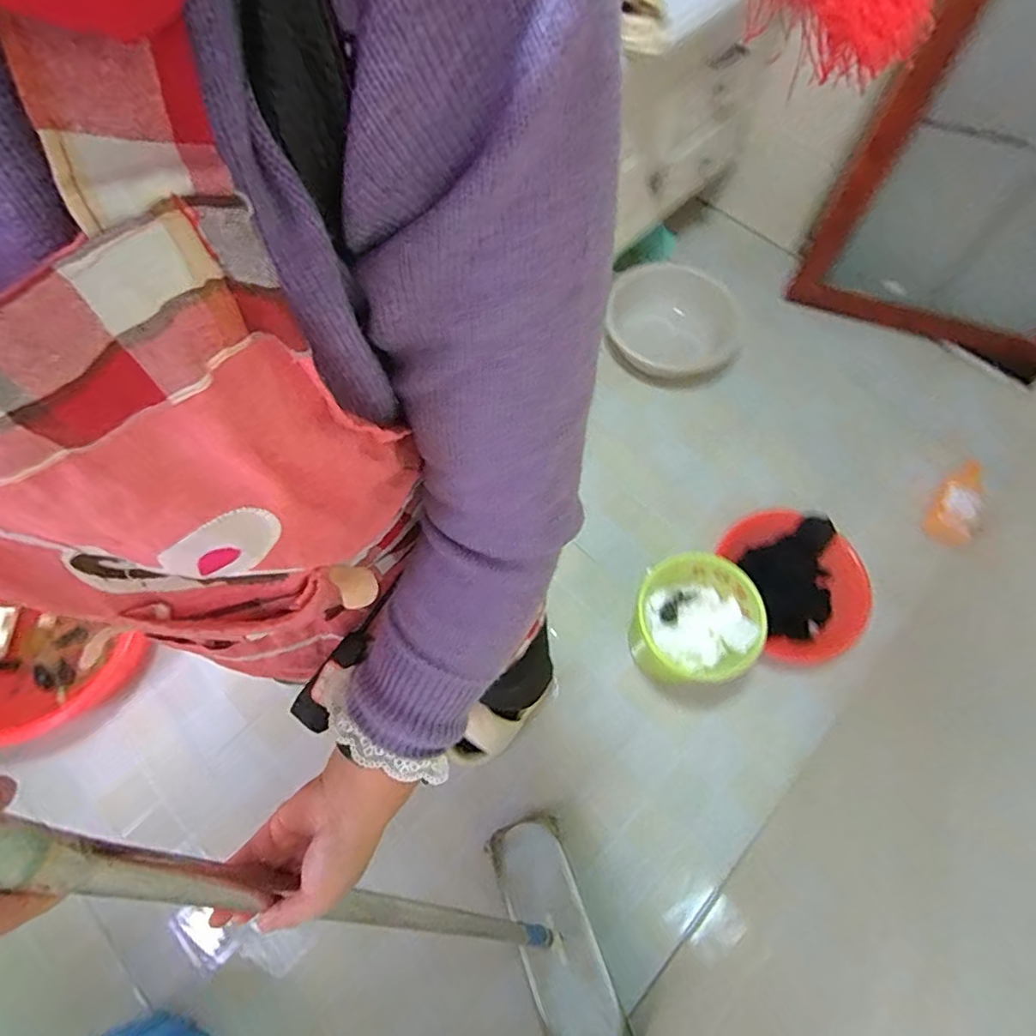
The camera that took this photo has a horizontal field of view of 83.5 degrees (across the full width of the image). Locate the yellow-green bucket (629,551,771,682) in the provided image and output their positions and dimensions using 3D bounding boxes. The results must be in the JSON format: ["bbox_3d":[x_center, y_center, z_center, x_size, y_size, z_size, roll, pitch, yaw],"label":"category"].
[{"bbox_3d":[0.349,0.229,1.226,0.229,0.250,0.245,0,66,0],"label":"yellow-green bucket"}]

